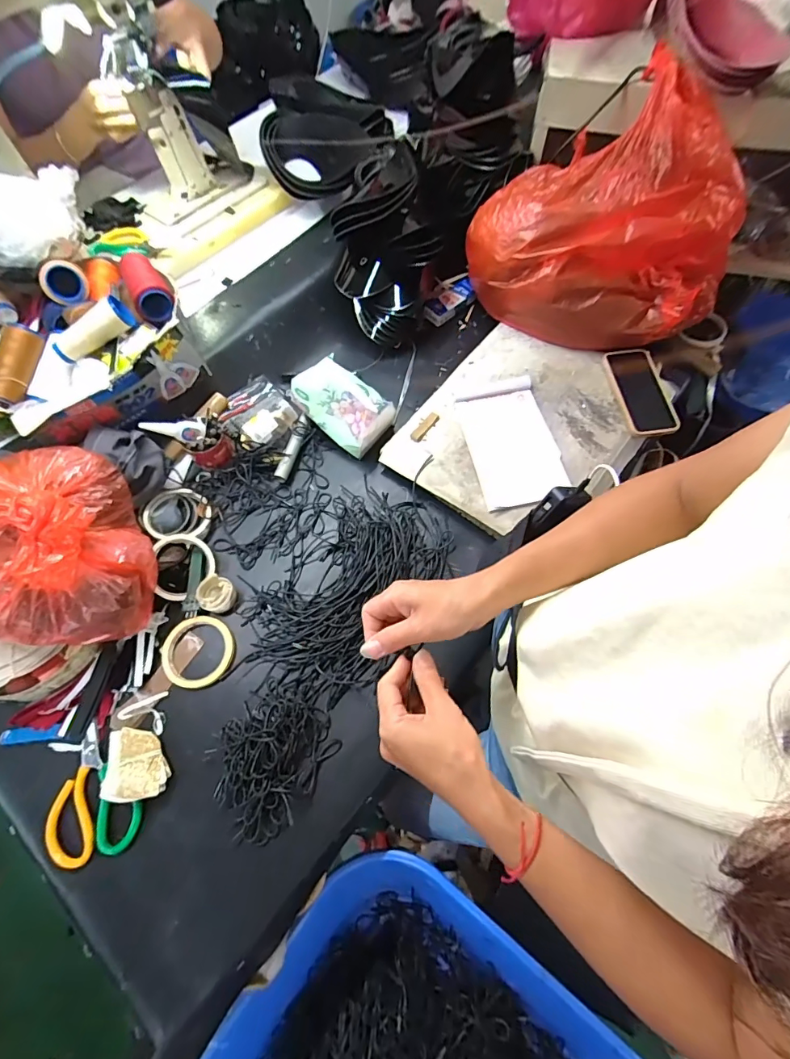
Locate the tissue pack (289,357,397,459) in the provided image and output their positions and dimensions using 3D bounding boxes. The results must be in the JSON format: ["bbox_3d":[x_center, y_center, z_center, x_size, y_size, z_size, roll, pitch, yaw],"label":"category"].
[{"bbox_3d":[-0.083,-0.198,0.720,0.147,0.095,0.087,35,72,14],"label":"tissue pack"}]

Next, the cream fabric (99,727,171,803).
[{"bbox_3d":[-0.321,0.288,0.560,0.070,0.024,0.084,-15,68,-5],"label":"cream fabric"}]

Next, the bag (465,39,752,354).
[{"bbox_3d":[0.325,-0.451,0.712,0.324,0.256,0.284,-21,69,-8],"label":"bag"}]

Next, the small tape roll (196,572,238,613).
[{"bbox_3d":[-0.250,0.091,0.638,0.050,0.030,0.048,0,67,1],"label":"small tape roll"}]

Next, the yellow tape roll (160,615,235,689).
[{"bbox_3d":[-0.272,0.167,0.620,0.098,0.010,0.094,0,67,1],"label":"yellow tape roll"}]

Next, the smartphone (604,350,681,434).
[{"bbox_3d":[0.401,-0.224,0.733,0.088,0.014,0.163,-8,68,-2],"label":"smartphone"}]

